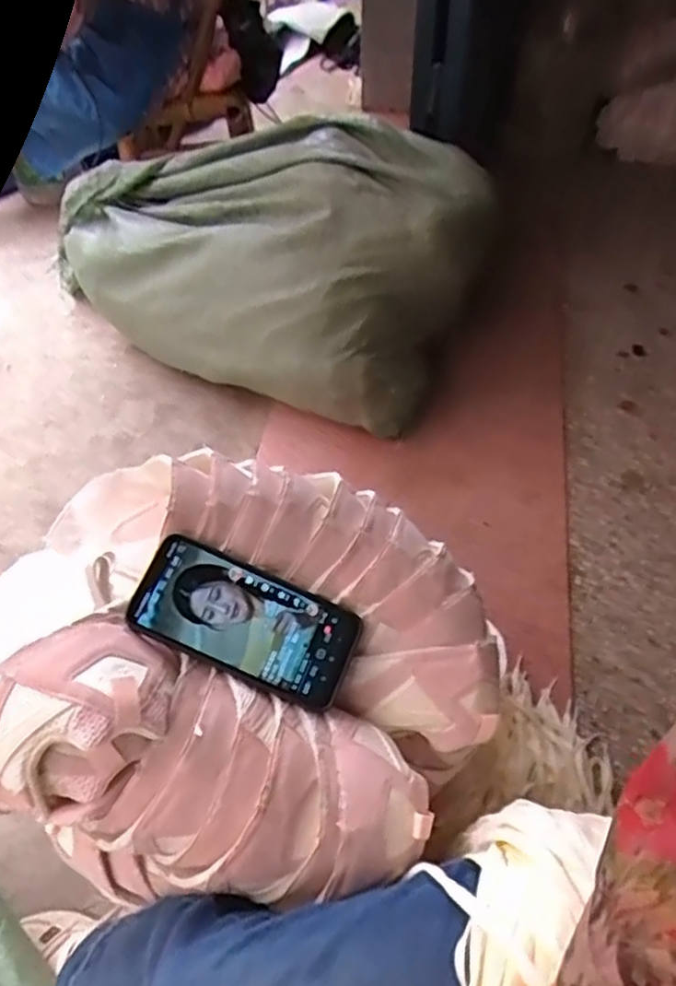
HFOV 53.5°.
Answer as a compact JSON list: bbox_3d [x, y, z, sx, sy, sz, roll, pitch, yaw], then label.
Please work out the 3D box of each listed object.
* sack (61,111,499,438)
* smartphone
[{"bbox_3d":[-0.130,-0.421,1.144,0.682,0.306,0.394,24,59,17],"label":"sack"},{"bbox_3d":[-0.067,0.096,0.503,0.165,0.008,0.079,25,68,-3],"label":"smartphone"}]

